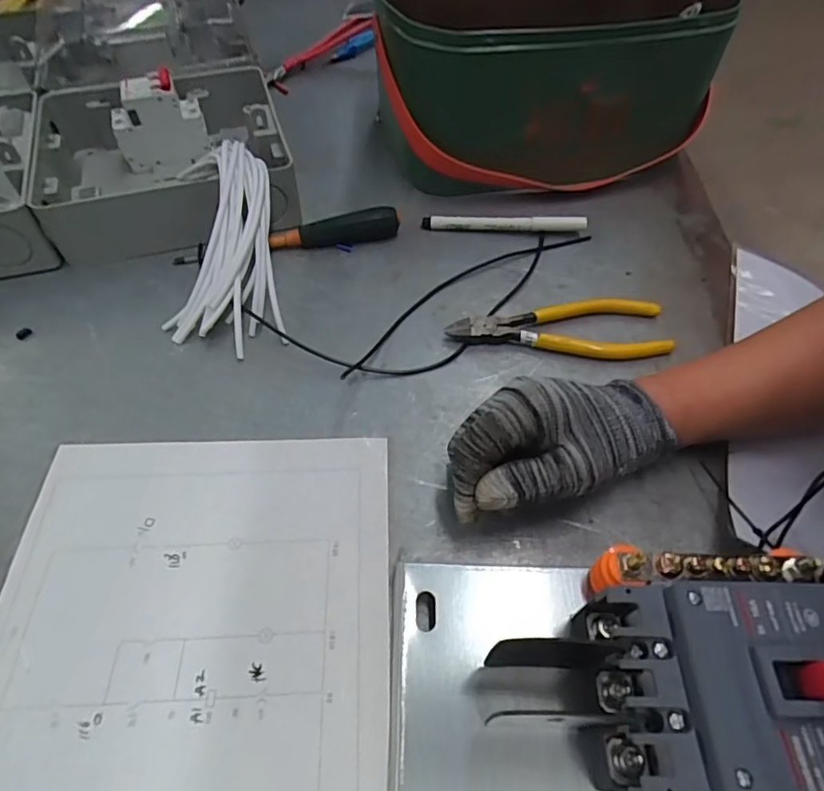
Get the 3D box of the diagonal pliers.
[{"bbox_3d":[0.112,-0.050,0.410,0.164,0.014,0.052,-2,55,-3],"label":"diagonal pliers"}]

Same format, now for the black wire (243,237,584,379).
[{"bbox_3d":[0.033,-0.072,0.418,0.297,0.018,0.091,-21,58,-15],"label":"black wire"}]

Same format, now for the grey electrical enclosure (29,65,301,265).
[{"bbox_3d":[-0.219,-0.216,0.483,0.206,0.071,0.186,-15,56,-11],"label":"grey electrical enclosure"}]

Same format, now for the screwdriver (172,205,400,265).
[{"bbox_3d":[-0.105,-0.137,0.461,0.187,0.023,0.023,-11,56,-9],"label":"screwdriver"}]

